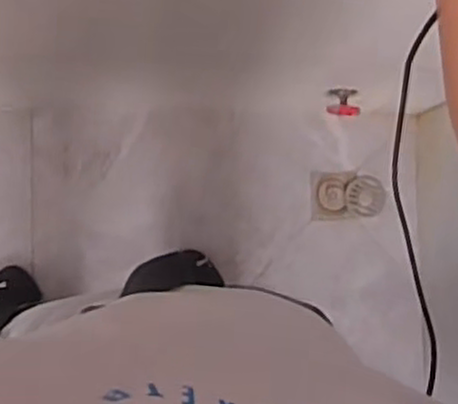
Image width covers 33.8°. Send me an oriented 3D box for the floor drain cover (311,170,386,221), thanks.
[{"bbox_3d":[0.251,-0.015,1.593,0.156,0.013,0.102,-2,88,-8],"label":"floor drain cover"}]

